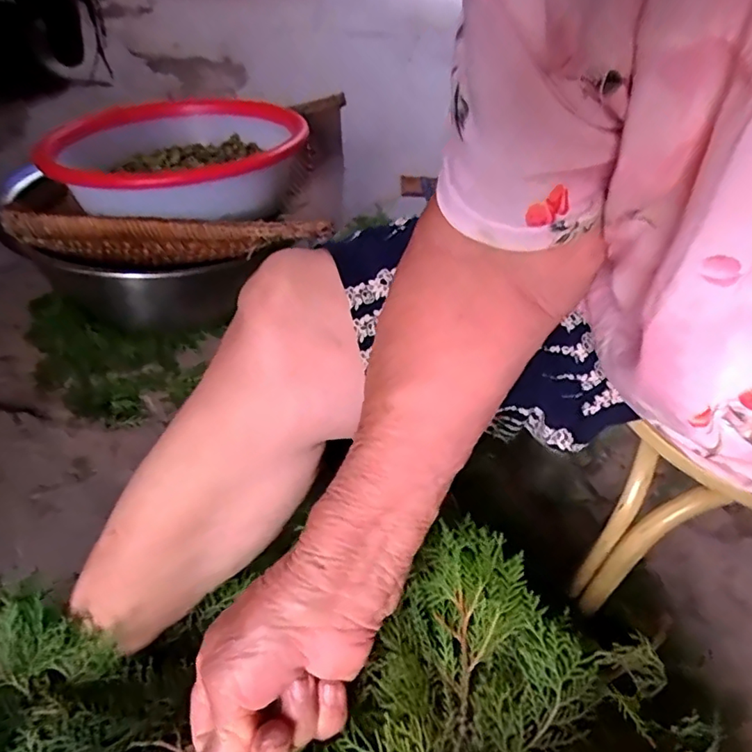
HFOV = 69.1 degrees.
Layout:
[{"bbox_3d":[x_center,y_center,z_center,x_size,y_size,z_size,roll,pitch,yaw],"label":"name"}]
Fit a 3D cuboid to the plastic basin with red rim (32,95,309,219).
[{"bbox_3d":[-0.265,-0.308,0.782,0.353,0.104,0.329,4,46,-4],"label":"plastic basin with red rim"}]

